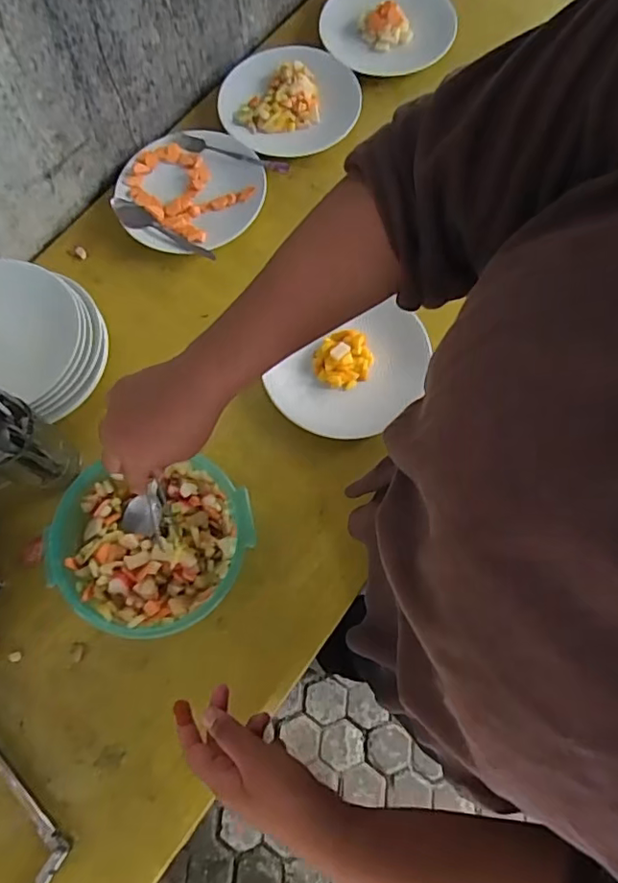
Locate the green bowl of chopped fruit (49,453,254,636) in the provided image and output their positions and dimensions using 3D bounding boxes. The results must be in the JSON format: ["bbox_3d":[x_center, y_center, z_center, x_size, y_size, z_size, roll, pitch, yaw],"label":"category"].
[{"bbox_3d":[-0.160,0.111,0.580,0.202,0.055,0.169,-7,73,-3],"label":"green bowl of chopped fruit"}]

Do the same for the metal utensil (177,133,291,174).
[{"bbox_3d":[-0.106,-0.401,0.763,0.165,0.009,0.022,17,74,5],"label":"metal utensil"}]

